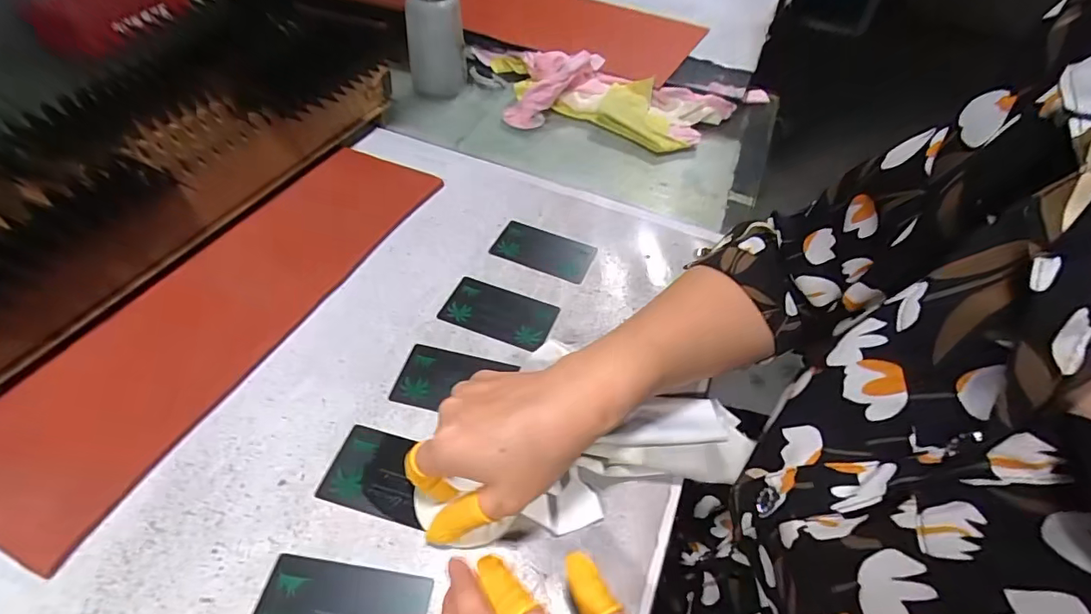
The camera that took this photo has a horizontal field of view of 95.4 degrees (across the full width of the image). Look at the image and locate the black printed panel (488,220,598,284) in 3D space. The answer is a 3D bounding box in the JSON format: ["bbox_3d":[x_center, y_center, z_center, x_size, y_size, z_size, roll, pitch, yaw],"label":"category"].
[{"bbox_3d":[-0.001,-0.050,0.436,0.086,0.005,0.051,19,51,12],"label":"black printed panel"}]

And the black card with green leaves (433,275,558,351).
[{"bbox_3d":[-0.036,0.003,0.391,0.086,0.004,0.048,19,51,12],"label":"black card with green leaves"}]

